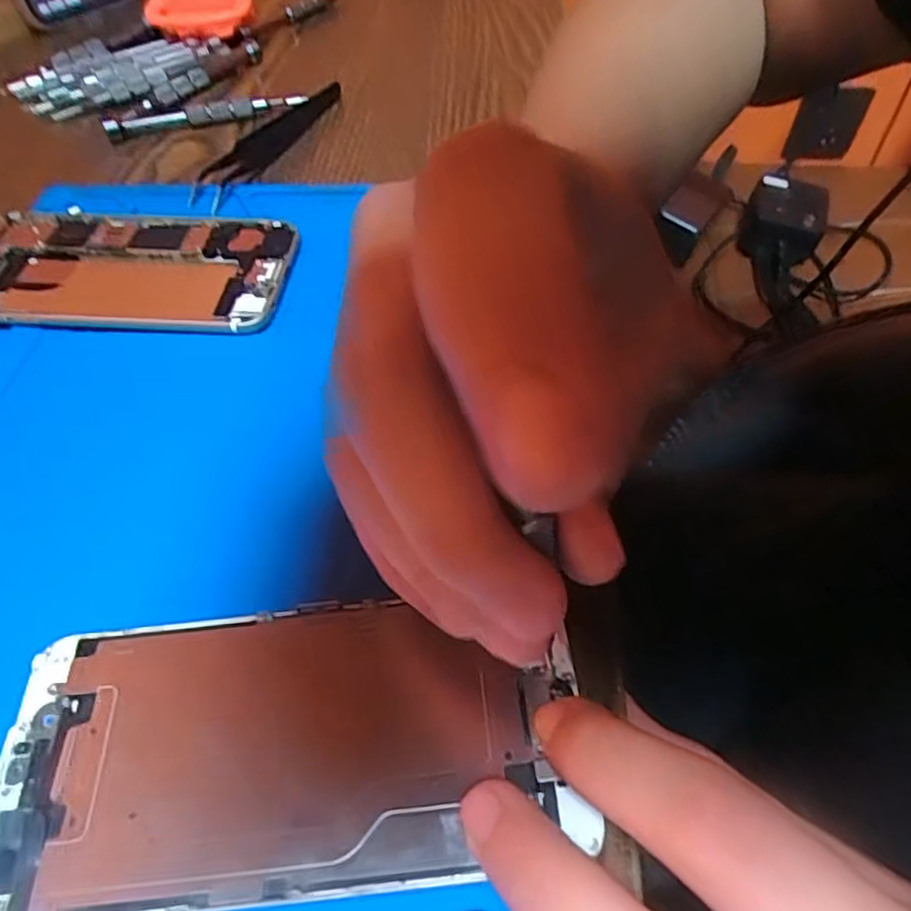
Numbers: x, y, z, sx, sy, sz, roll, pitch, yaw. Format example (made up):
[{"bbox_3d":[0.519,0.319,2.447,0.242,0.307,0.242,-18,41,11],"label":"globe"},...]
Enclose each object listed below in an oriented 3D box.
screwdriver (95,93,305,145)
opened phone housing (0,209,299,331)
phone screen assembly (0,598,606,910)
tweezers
[{"bbox_3d":[-0.130,-0.178,0.345,0.100,0.011,0.013,-11,53,-5],"label":"screwdriver"},{"bbox_3d":[-0.136,-0.074,0.269,0.139,0.010,0.067,3,53,5],"label":"opened phone housing"},{"bbox_3d":[-0.039,0.066,0.154,0.131,0.004,0.063,-6,53,-2],"label":"phone screen assembly"},{"bbox_3d":[-0.090,-0.158,0.330,0.020,0.013,0.109,23,57,19],"label":"tweezers"}]

